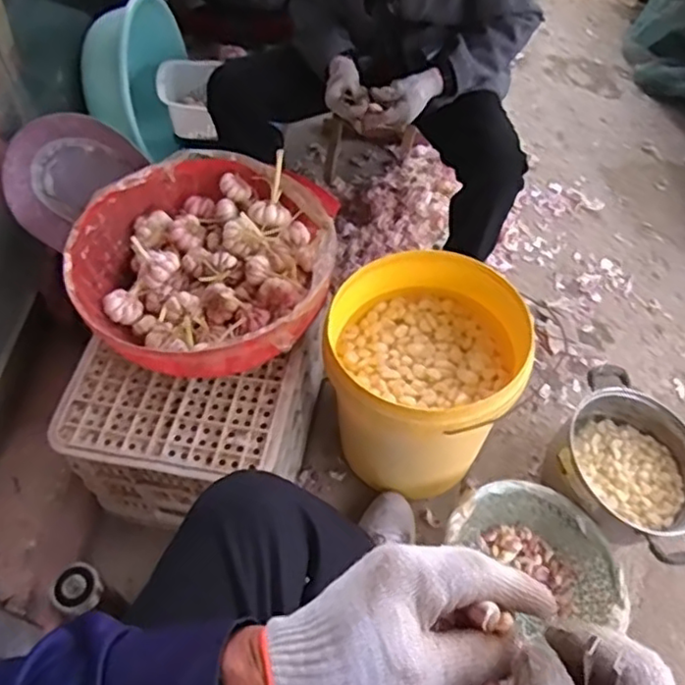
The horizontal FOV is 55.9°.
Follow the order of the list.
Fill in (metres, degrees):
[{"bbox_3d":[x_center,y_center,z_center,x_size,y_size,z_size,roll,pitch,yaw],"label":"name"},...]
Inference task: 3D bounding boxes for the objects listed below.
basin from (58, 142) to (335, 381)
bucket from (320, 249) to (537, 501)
[{"bbox_3d":[-0.231,-0.137,1.135,0.454,0.153,0.455,0,56,1],"label":"basin"},{"bbox_3d":[0.145,0.072,1.186,0.304,0.370,0.335,-11,57,-6],"label":"bucket"}]

